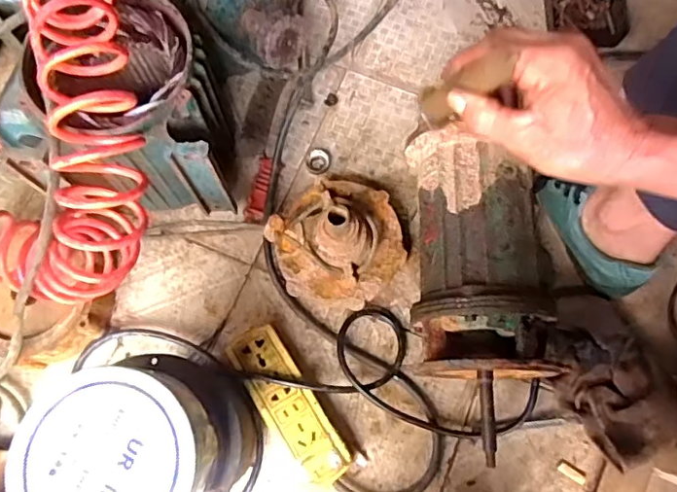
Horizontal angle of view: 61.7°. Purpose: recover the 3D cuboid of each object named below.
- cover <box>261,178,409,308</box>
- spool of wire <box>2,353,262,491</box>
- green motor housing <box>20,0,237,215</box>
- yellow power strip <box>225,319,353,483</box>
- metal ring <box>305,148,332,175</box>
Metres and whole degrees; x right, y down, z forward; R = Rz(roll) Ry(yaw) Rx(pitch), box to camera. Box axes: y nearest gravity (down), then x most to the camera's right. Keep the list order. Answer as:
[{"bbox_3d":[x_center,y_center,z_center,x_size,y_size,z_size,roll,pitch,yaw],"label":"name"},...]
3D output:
[{"bbox_3d":[0.002,-0.015,0.634,0.147,0.122,0.144,14,73,4],"label":"cover"},{"bbox_3d":[-0.151,0.146,0.413,0.140,0.093,0.133,10,74,3],"label":"spool of wire"},{"bbox_3d":[-0.188,-0.143,0.629,0.173,0.207,0.162,13,74,3],"label":"green motor housing"},{"bbox_3d":[-0.055,0.173,0.623,0.057,0.029,0.177,-31,75,-9],"label":"yellow power strip"},{"bbox_3d":[-0.025,-0.108,0.718,0.030,0.007,0.036,17,73,5],"label":"metal ring"}]

